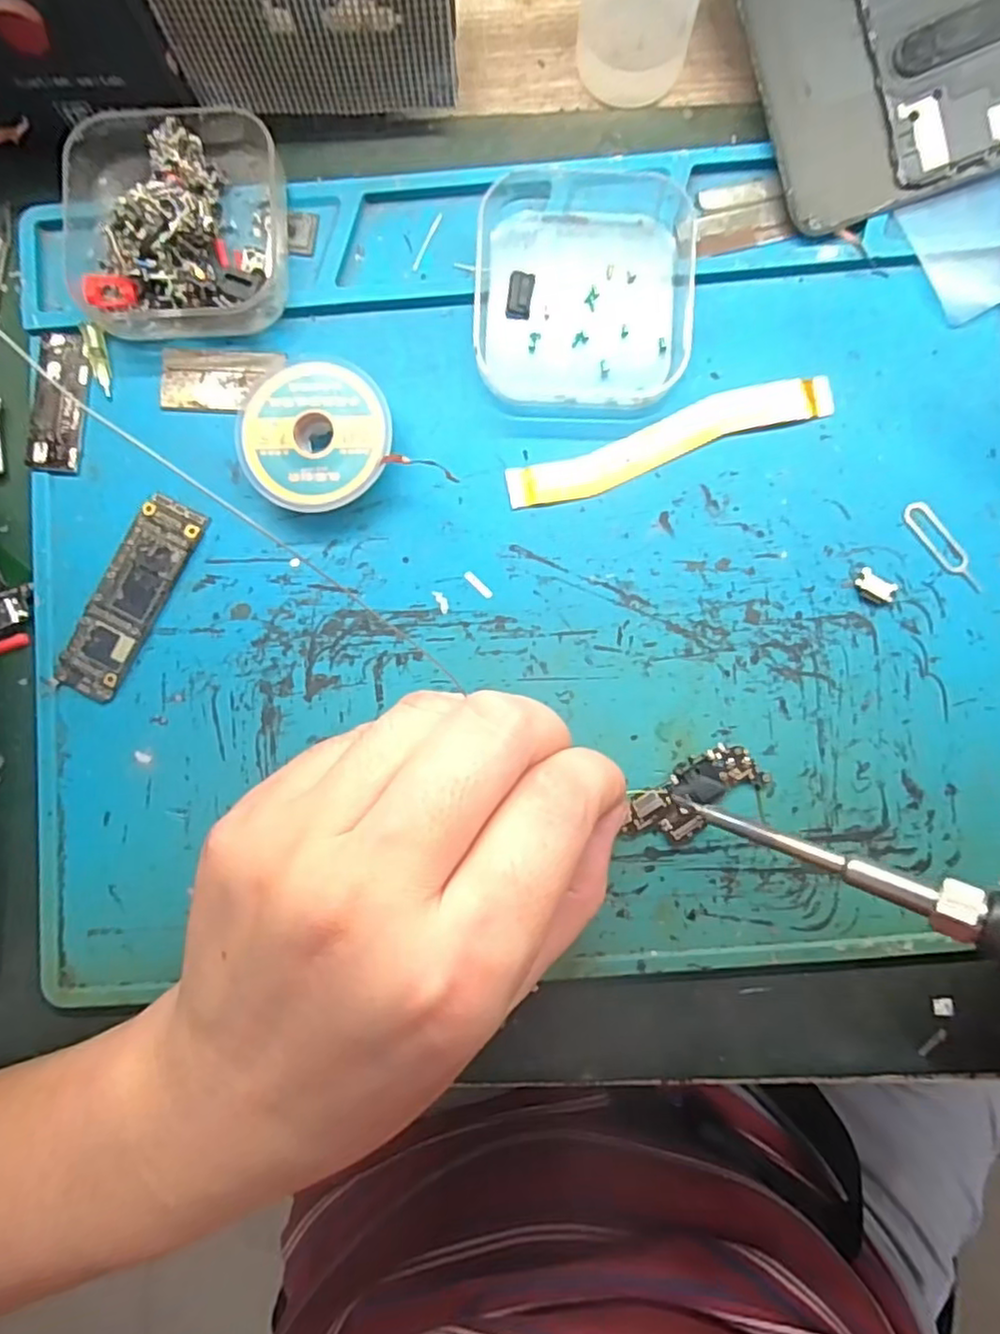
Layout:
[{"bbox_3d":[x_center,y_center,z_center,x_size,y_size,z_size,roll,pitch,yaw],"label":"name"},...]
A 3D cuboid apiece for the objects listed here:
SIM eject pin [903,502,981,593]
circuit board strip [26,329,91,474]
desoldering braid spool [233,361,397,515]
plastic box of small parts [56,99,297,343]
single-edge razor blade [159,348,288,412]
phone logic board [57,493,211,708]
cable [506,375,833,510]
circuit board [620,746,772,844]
[{"bbox_3d":[0.134,-0.036,0.196,0.008,0.004,0.033,-36,87,-1],"label":"SIM eject pin"},{"bbox_3d":[-0.137,-0.083,0.204,0.017,0.004,0.044,0,87,1],"label":"circuit board strip"},{"bbox_3d":[-0.056,-0.068,0.198,0.047,0.013,0.042,26,88,2],"label":"desoldering braid spool"},{"bbox_3d":[-0.097,-0.135,0.196,0.061,0.023,0.066,1,87,1],"label":"plastic box of small parts"},{"bbox_3d":[-0.087,-0.090,0.204,0.038,0.004,0.019,1,93,-1],"label":"single-edge razor blade"},{"bbox_3d":[-0.113,-0.021,0.200,0.019,0.004,0.064,27,88,2],"label":"phone logic board"},{"bbox_3d":[0.052,-0.070,0.200,0.101,0.004,0.017,-19,87,0],"label":"cable"},{"bbox_3d":[0.057,0.038,0.192,0.041,0.007,0.019,-32,87,-1],"label":"circuit board"}]

